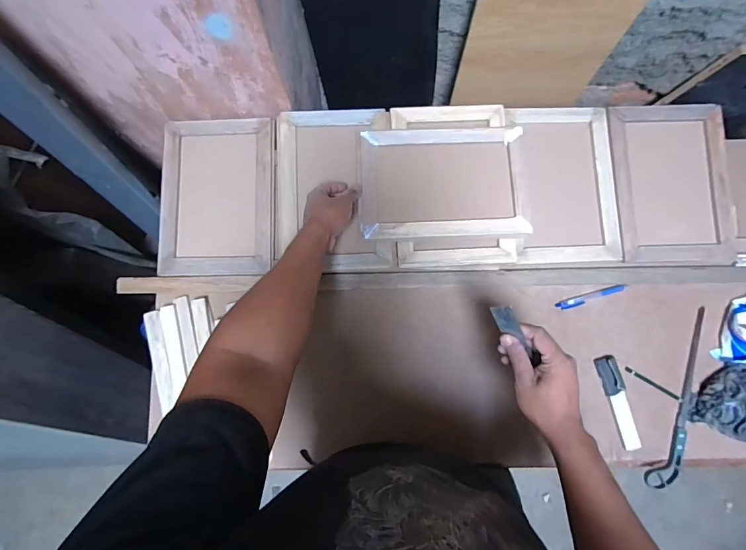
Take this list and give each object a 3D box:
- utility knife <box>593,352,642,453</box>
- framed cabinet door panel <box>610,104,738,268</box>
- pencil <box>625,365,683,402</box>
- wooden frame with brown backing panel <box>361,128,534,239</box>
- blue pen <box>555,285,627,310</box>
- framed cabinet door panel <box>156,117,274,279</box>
[{"bbox_3d":[0.436,0.225,0.678,0.036,0.012,0.162,-14,81,-2],"label":"utility knife"},{"bbox_3d":[0.564,-0.173,0.723,0.213,0.031,0.306,-1,81,0],"label":"framed cabinet door panel"},{"bbox_3d":[0.507,0.197,0.689,0.113,0.011,0.012,31,82,5],"label":"pencil"},{"bbox_3d":[0.125,-0.165,0.684,0.288,0.026,0.195,-1,81,0],"label":"wooden frame with brown backing panel"},{"bbox_3d":[0.406,0.040,0.709,0.134,0.008,0.018,-17,81,-3],"label":"blue pen"},{"bbox_3d":[-0.295,-0.150,0.723,0.206,0.014,0.302,-2,81,0],"label":"framed cabinet door panel"}]

